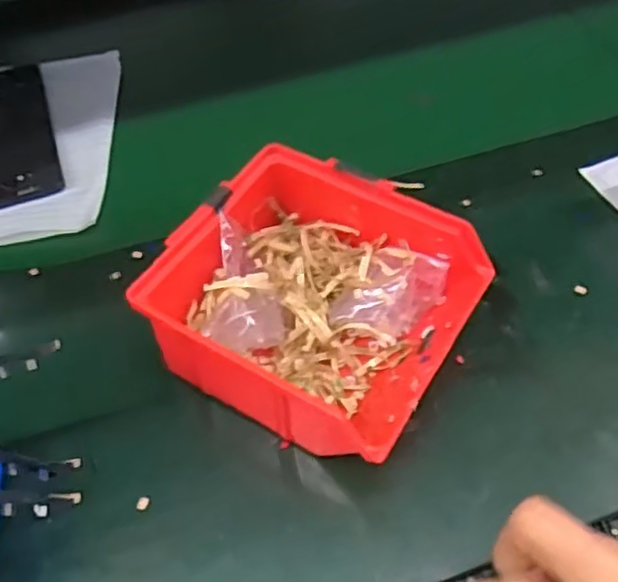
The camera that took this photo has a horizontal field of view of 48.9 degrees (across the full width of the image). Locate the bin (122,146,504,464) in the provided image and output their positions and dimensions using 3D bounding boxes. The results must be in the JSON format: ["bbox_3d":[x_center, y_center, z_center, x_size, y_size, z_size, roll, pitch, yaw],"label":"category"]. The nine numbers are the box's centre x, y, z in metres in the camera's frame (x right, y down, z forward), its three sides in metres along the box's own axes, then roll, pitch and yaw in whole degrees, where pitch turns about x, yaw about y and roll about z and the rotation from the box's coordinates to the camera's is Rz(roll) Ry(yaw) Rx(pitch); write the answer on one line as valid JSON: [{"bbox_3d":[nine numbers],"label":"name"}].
[{"bbox_3d":[0.006,0.008,0.336,0.130,0.071,0.121,24,58,21],"label":"bin"}]

